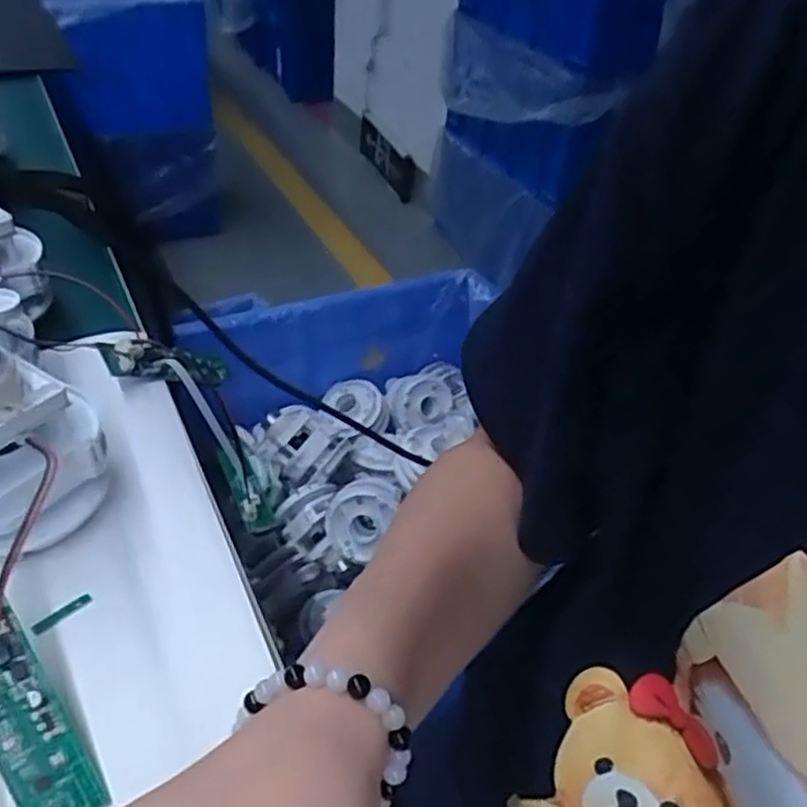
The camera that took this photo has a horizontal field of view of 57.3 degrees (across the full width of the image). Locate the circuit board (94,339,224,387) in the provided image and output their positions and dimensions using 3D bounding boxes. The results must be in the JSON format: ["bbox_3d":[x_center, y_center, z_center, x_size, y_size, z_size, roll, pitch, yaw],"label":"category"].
[{"bbox_3d":[-0.122,-0.021,0.386,0.025,0.017,0.080,31,11,26],"label":"circuit board"}]

